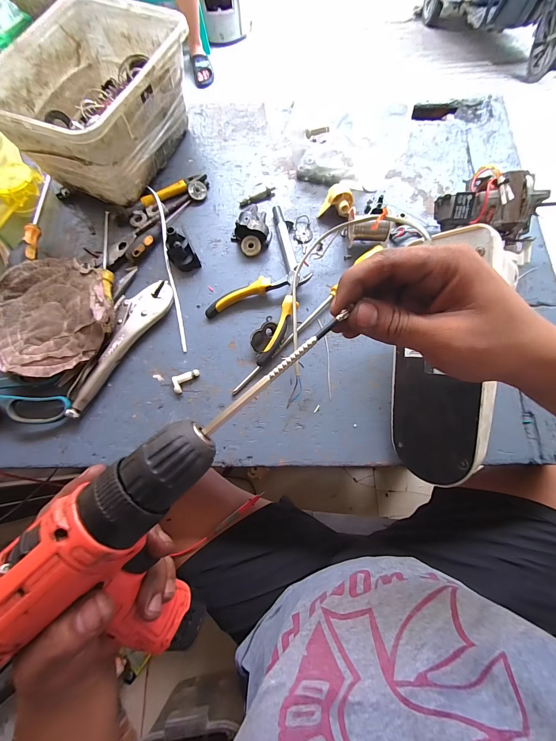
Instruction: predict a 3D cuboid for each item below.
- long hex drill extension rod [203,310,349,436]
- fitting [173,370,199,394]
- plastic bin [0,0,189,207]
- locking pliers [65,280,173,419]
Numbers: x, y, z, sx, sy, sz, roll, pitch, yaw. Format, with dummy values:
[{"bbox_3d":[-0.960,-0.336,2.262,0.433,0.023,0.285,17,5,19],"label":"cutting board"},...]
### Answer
[{"bbox_3d":[-0.001,0.001,0.187,0.116,0.004,0.006,-40,77,-4],"label":"long hex drill extension rod"},{"bbox_3d":[-0.125,0.014,0.398,0.038,0.011,0.021,-24,75,-5],"label":"fitting"},{"bbox_3d":[-0.259,-0.396,0.444,0.192,0.142,0.259,21,77,7],"label":"plastic bin"},{"bbox_3d":[-0.230,-0.043,0.408,0.060,0.015,0.217,33,78,10],"label":"locking pliers"}]

